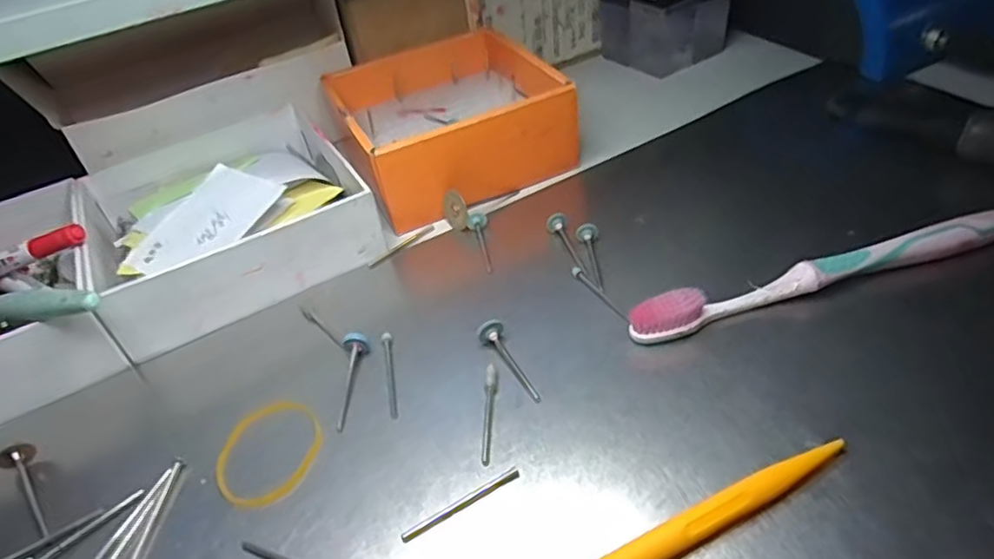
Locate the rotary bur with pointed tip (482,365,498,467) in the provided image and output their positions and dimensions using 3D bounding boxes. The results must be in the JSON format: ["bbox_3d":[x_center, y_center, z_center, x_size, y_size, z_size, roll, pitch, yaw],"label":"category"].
[{"bbox_3d":[-0.003,0.050,0.237,0.005,0.004,0.042,-5,41,6],"label":"rotary bur with pointed tip"}]

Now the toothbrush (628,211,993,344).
[{"bbox_3d":[0.140,-0.003,0.262,0.177,0.019,0.013,-15,41,-6],"label":"toothbrush"}]

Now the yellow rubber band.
[{"bbox_3d":[-0.087,0.065,0.238,0.038,0.004,0.043,7,43,19],"label":"yellow rubber band"}]

